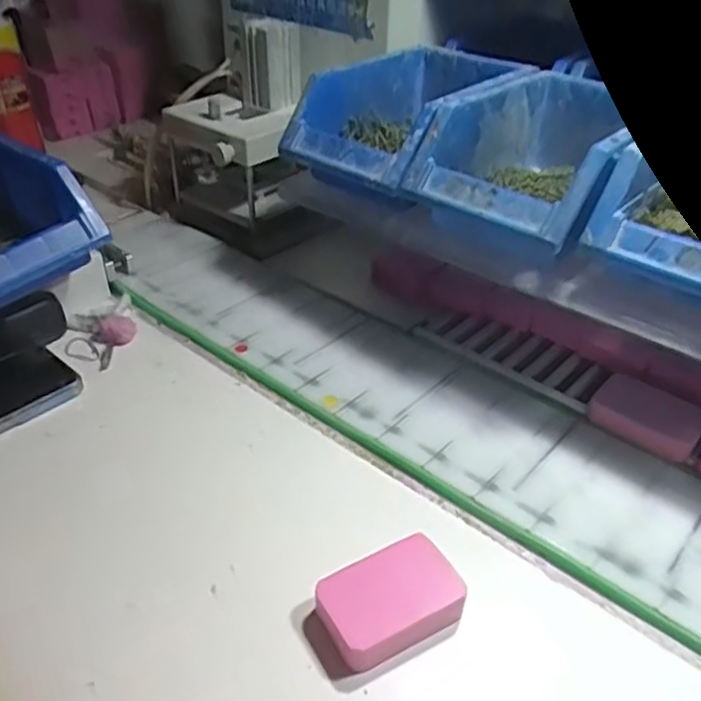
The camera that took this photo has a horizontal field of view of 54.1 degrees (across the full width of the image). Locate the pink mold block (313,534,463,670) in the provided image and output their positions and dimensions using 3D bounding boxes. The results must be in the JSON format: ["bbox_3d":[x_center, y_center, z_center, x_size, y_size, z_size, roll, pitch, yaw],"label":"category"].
[{"bbox_3d":[0.019,0.130,0.358,0.073,0.020,0.047,-17,40,-24],"label":"pink mold block"}]

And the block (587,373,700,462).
[{"bbox_3d":[0.207,0.045,0.476,0.072,0.015,0.047,30,45,33],"label":"block"}]

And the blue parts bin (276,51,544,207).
[{"bbox_3d":[0.047,-0.182,0.542,0.116,0.071,0.173,31,45,33],"label":"blue parts bin"}]

